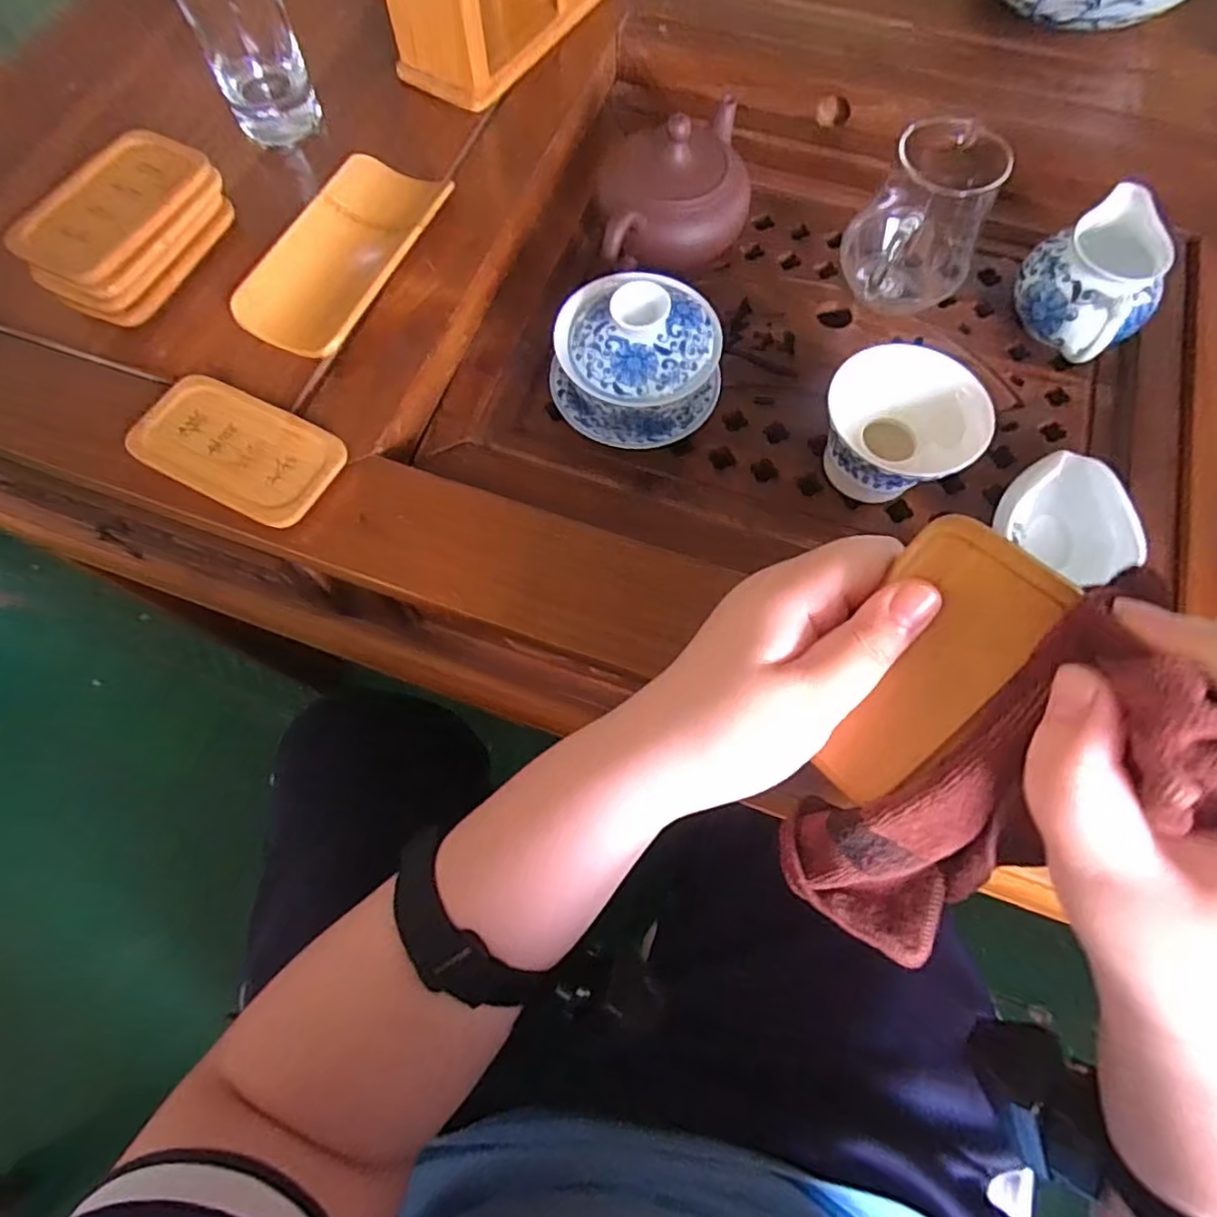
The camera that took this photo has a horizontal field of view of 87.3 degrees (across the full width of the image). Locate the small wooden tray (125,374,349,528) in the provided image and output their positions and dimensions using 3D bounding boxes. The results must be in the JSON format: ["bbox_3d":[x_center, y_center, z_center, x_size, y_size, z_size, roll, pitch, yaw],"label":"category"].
[{"bbox_3d":[-0.196,-0.085,0.340,0.106,0.011,0.063,25,68,9],"label":"small wooden tray"}]

